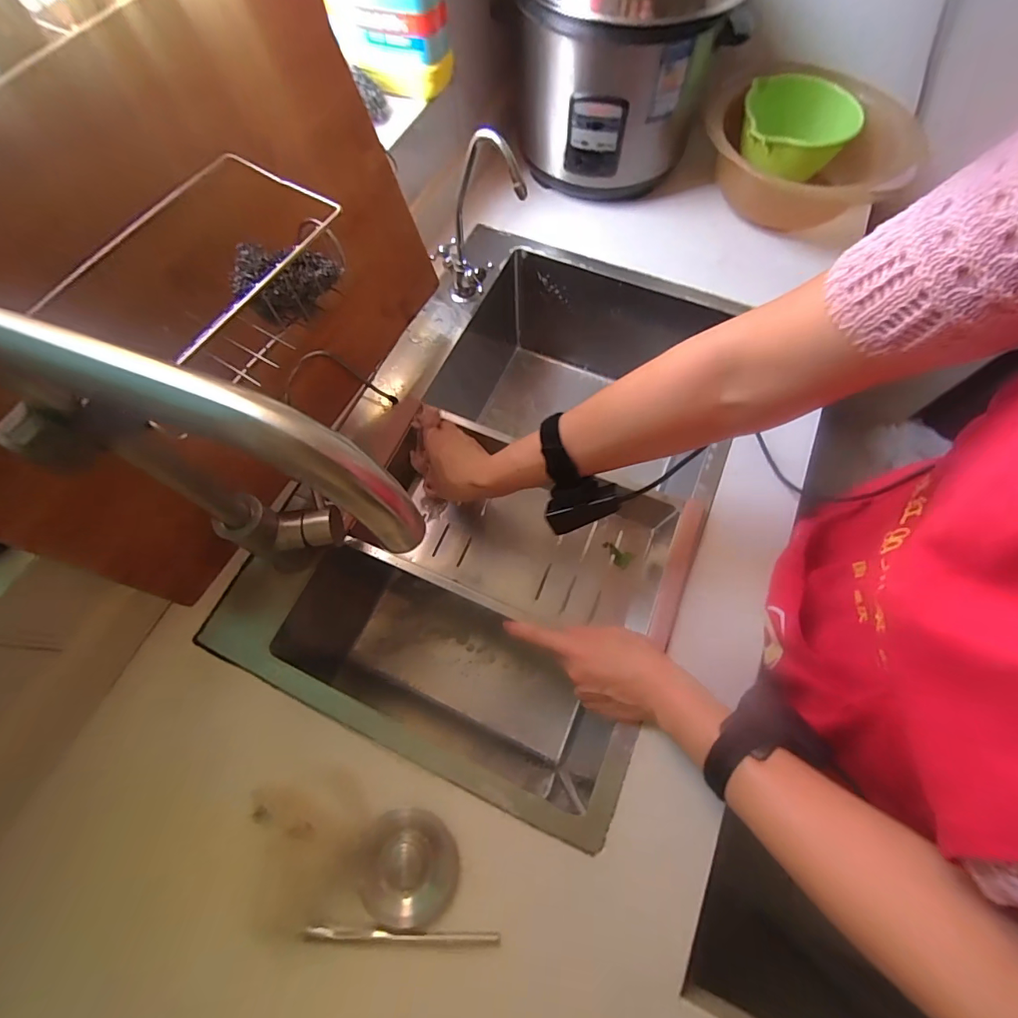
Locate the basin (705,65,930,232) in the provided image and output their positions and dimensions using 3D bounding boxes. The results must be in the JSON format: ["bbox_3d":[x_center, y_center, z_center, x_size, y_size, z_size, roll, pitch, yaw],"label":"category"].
[{"bbox_3d":[0.425,-0.534,0.678,0.266,0.102,0.275,-1,66,2],"label":"basin"}]

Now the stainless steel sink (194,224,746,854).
[{"bbox_3d":[0.020,-0.020,0.650,0.445,0.221,0.681,21,69,12],"label":"stainless steel sink"}]

